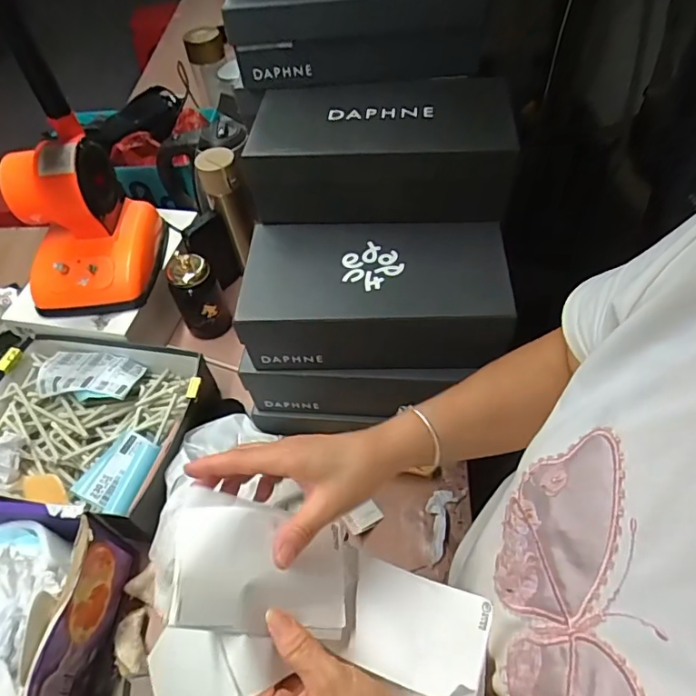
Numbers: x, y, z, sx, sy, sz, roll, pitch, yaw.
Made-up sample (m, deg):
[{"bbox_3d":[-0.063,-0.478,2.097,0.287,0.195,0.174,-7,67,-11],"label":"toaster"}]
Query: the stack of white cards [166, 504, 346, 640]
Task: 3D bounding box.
[{"bbox_3d":[-0.056,0.153,0.362,0.131,0.010,0.078,24,47,-32],"label":"stack of white cards"}]

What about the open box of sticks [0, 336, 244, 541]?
[{"bbox_3d":[-0.377,0.109,0.754,0.335,0.098,0.276,9,55,12],"label":"open box of sticks"}]

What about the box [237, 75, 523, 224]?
[{"bbox_3d":[0.042,-0.238,0.632,0.286,0.095,0.177,2,53,7],"label":"box"}]

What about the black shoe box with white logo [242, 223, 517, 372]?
[{"bbox_3d":[0.032,-0.067,0.615,0.283,0.098,0.147,0,53,6],"label":"black shoe box with white logo"}]

